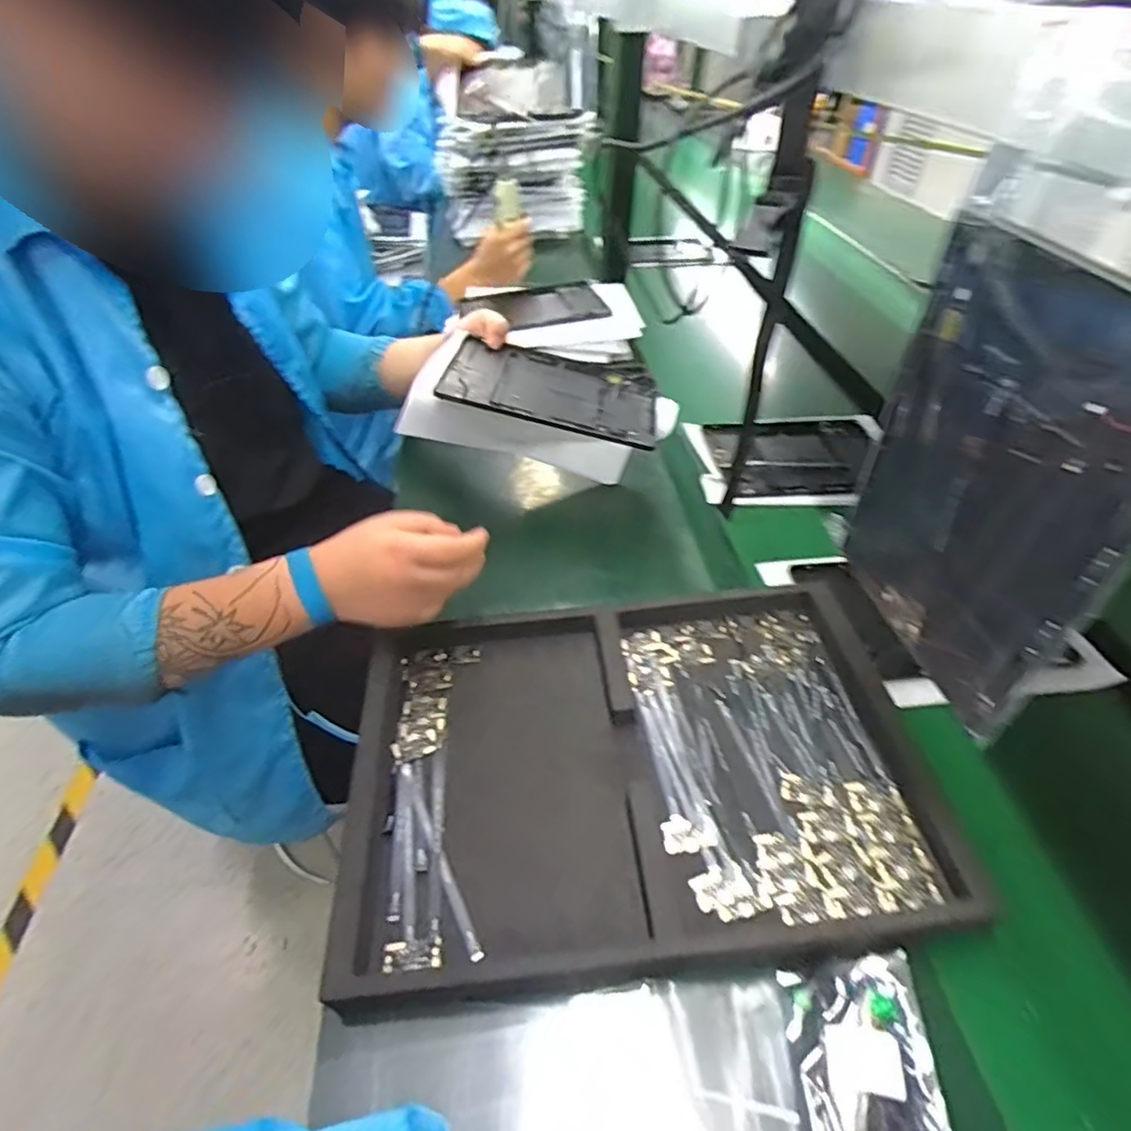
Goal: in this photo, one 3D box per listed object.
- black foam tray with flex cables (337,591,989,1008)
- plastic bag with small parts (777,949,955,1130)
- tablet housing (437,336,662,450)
[{"bbox_3d":[0.056,0.151,0.501,0.447,0.032,0.316,-4,44,-5],"label":"black foam tray with flex cables"},{"bbox_3d":[0.176,0.298,0.366,0.077,0.029,0.112,1,44,0],"label":"plastic bag with small parts"},{"bbox_3d":[-0.011,-0.198,0.698,0.233,0.011,0.164,13,42,-4],"label":"tablet housing"}]

